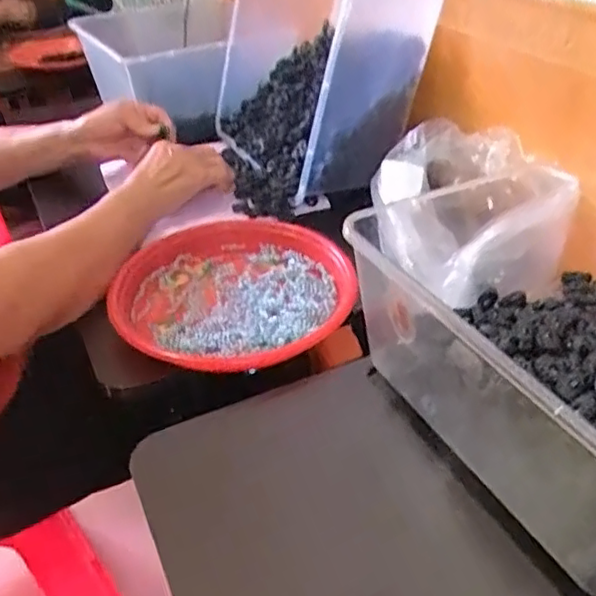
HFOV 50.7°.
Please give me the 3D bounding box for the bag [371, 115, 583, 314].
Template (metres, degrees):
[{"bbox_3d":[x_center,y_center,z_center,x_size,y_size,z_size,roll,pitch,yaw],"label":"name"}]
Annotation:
[{"bbox_3d":[0.176,-0.095,0.668,0.173,0.096,0.228,-7,37,-7],"label":"bag"}]

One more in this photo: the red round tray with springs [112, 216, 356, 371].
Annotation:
[{"bbox_3d":[-0.066,-0.012,0.642,0.233,0.028,0.239,-1,36,1],"label":"red round tray with springs"}]

